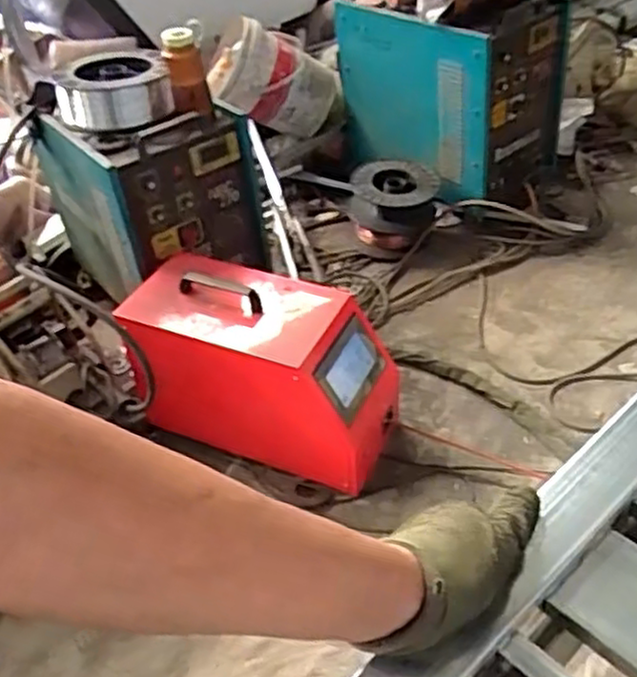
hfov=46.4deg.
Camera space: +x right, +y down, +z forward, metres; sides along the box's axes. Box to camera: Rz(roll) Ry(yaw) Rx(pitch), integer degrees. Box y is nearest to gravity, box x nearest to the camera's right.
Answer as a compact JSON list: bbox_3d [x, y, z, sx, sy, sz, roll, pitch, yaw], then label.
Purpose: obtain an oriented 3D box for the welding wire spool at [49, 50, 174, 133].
[{"bbox_3d":[-0.493,-0.587,1.764,0.261,0.134,0.215,-17,42,-11],"label":"welding wire spool"}]

